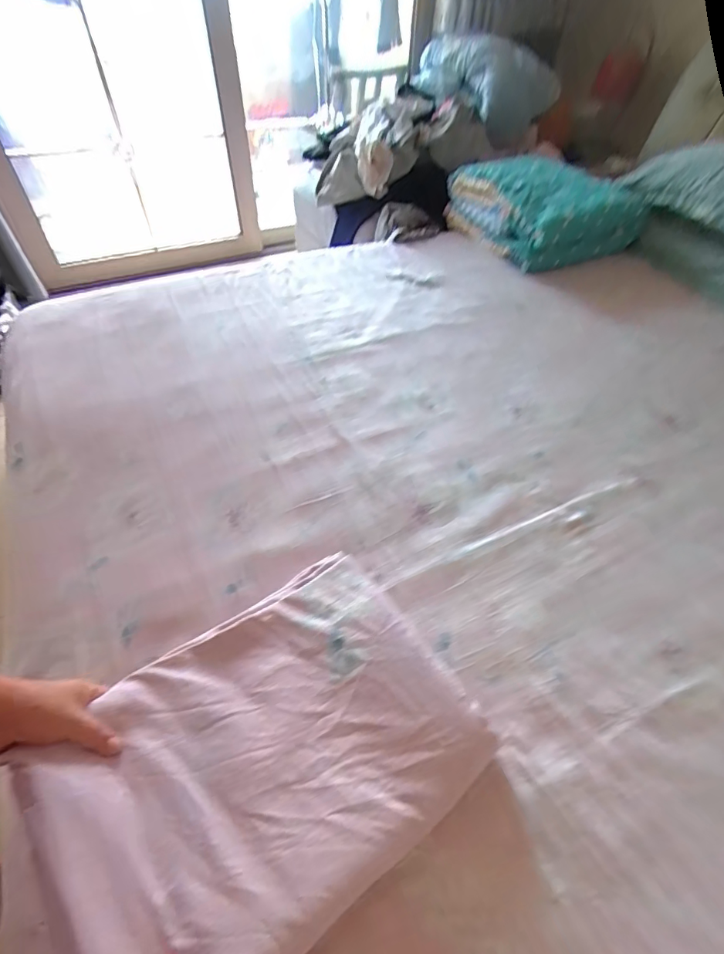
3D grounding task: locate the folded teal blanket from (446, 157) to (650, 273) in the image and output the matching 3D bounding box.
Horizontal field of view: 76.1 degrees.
[{"bbox_3d":[0.537,-0.809,1.389,0.397,0.155,0.432,-22,54,-17],"label":"folded teal blanket"}]

